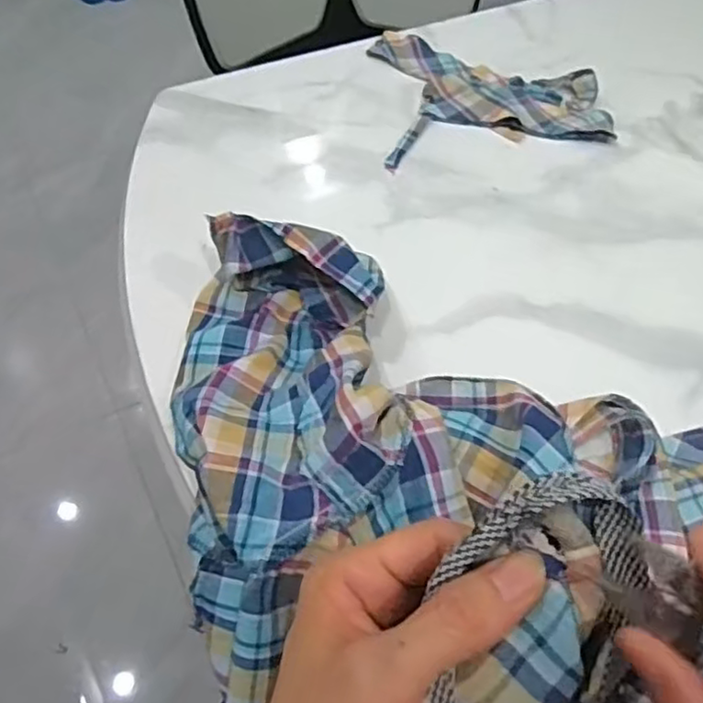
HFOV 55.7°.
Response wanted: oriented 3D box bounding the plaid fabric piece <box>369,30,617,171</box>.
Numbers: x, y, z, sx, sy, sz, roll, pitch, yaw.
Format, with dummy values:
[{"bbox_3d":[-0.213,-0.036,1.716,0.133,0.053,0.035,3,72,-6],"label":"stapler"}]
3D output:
[{"bbox_3d":[0.138,-0.285,0.709,0.241,0.019,0.197,-8,57,-11],"label":"plaid fabric piece"}]

